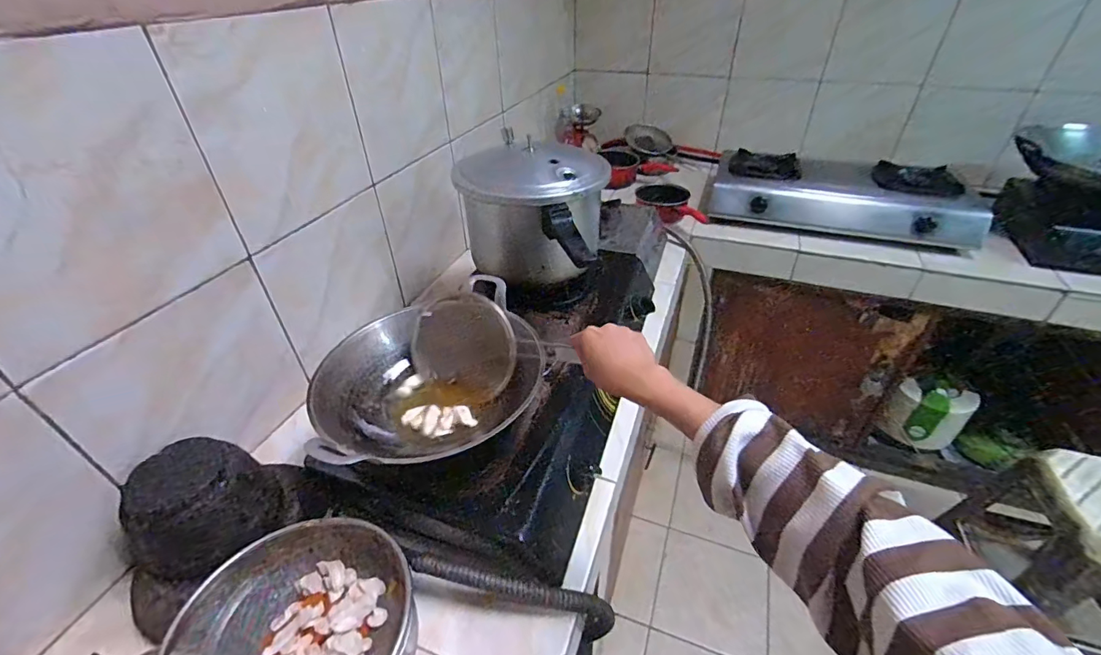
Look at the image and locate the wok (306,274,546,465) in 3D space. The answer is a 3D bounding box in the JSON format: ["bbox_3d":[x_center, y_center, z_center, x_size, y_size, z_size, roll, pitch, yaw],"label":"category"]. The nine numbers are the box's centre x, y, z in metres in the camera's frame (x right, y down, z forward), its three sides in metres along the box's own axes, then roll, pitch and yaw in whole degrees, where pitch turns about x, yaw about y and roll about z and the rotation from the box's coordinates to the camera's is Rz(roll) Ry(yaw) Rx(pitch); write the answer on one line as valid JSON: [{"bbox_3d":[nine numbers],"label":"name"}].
[{"bbox_3d":[-0.165,0.069,0.636,0.286,0.113,0.250,-17,41,-19],"label":"wok"}]

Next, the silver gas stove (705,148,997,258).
[{"bbox_3d":[0.824,-0.379,1.342,0.679,0.166,0.366,15,41,19],"label":"silver gas stove"}]

